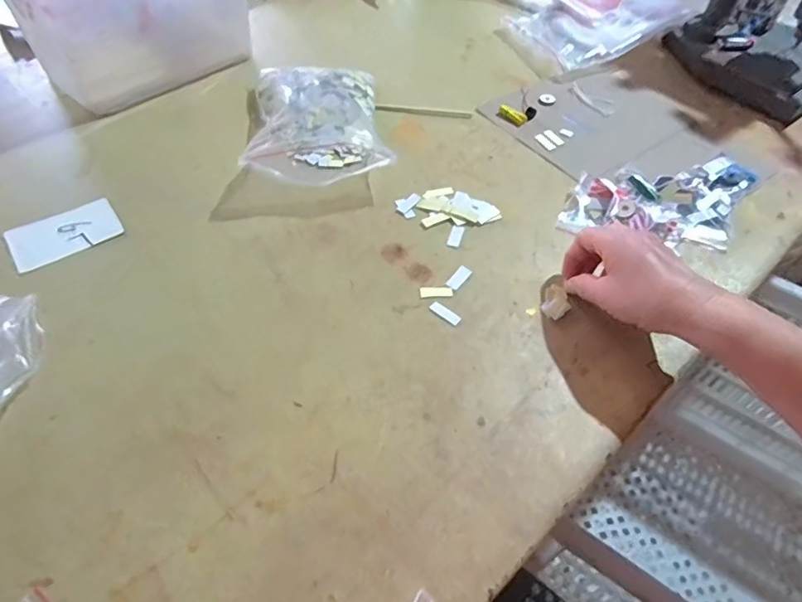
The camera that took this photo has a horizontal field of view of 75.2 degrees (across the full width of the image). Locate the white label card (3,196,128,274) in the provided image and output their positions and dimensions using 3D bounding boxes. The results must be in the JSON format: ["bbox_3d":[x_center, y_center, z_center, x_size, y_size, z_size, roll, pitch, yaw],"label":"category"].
[{"bbox_3d":[-0.315,-0.064,0.489,0.092,0.004,0.065,-29,59,-27],"label":"white label card"}]

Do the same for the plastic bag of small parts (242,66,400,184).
[{"bbox_3d":[-0.093,-0.204,0.585,0.152,0.044,0.205,-2,54,-5],"label":"plastic bag of small parts"}]

